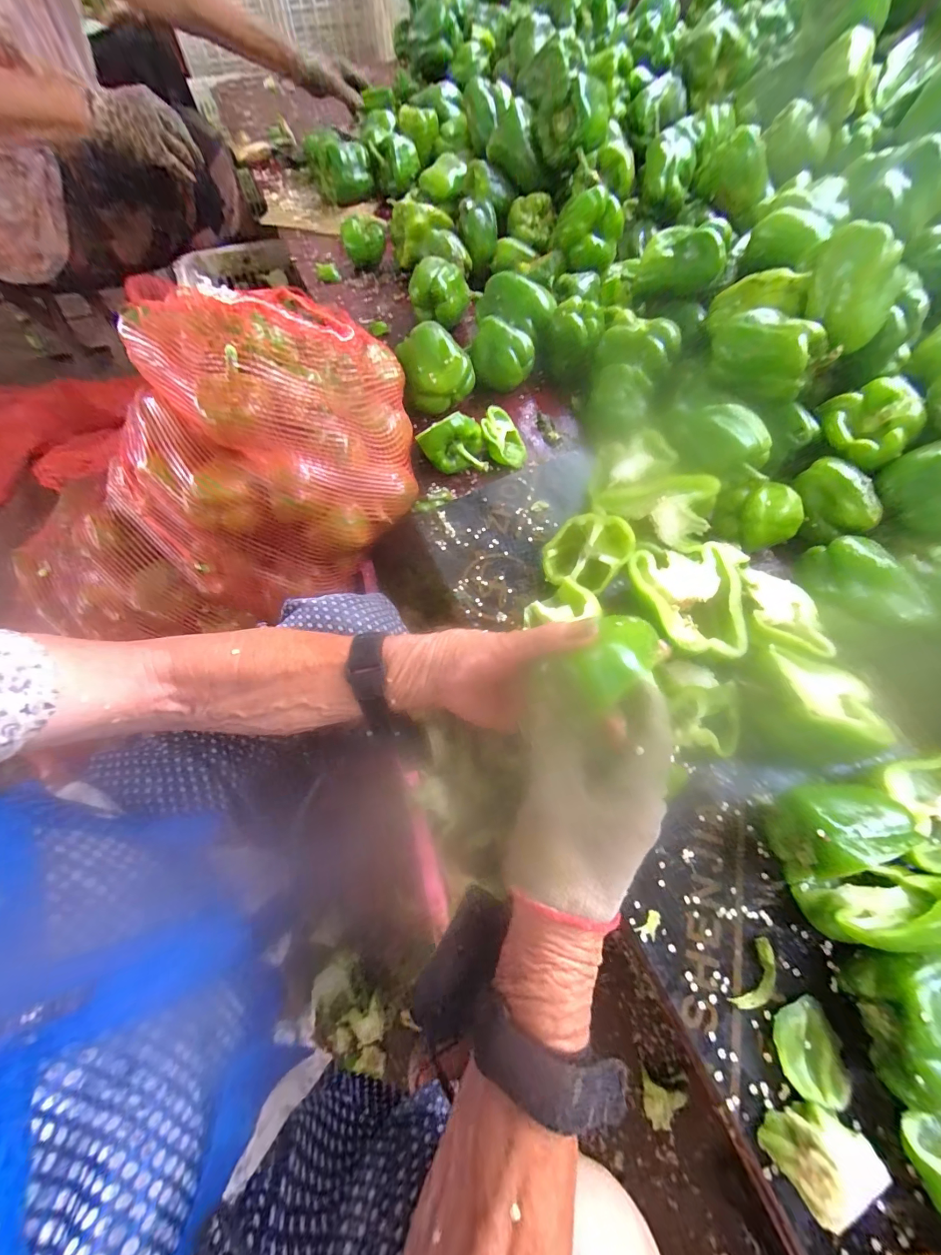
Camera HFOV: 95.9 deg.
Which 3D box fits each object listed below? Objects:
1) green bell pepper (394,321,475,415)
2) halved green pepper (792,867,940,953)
[{"bbox_3d":[-0.044,-0.331,0.539,0.092,0.068,0.085,-9,66,-6],"label":"green bell pepper"},{"bbox_3d":[0.277,0.191,0.291,0.075,0.065,0.033,-11,66,-7],"label":"halved green pepper"}]

